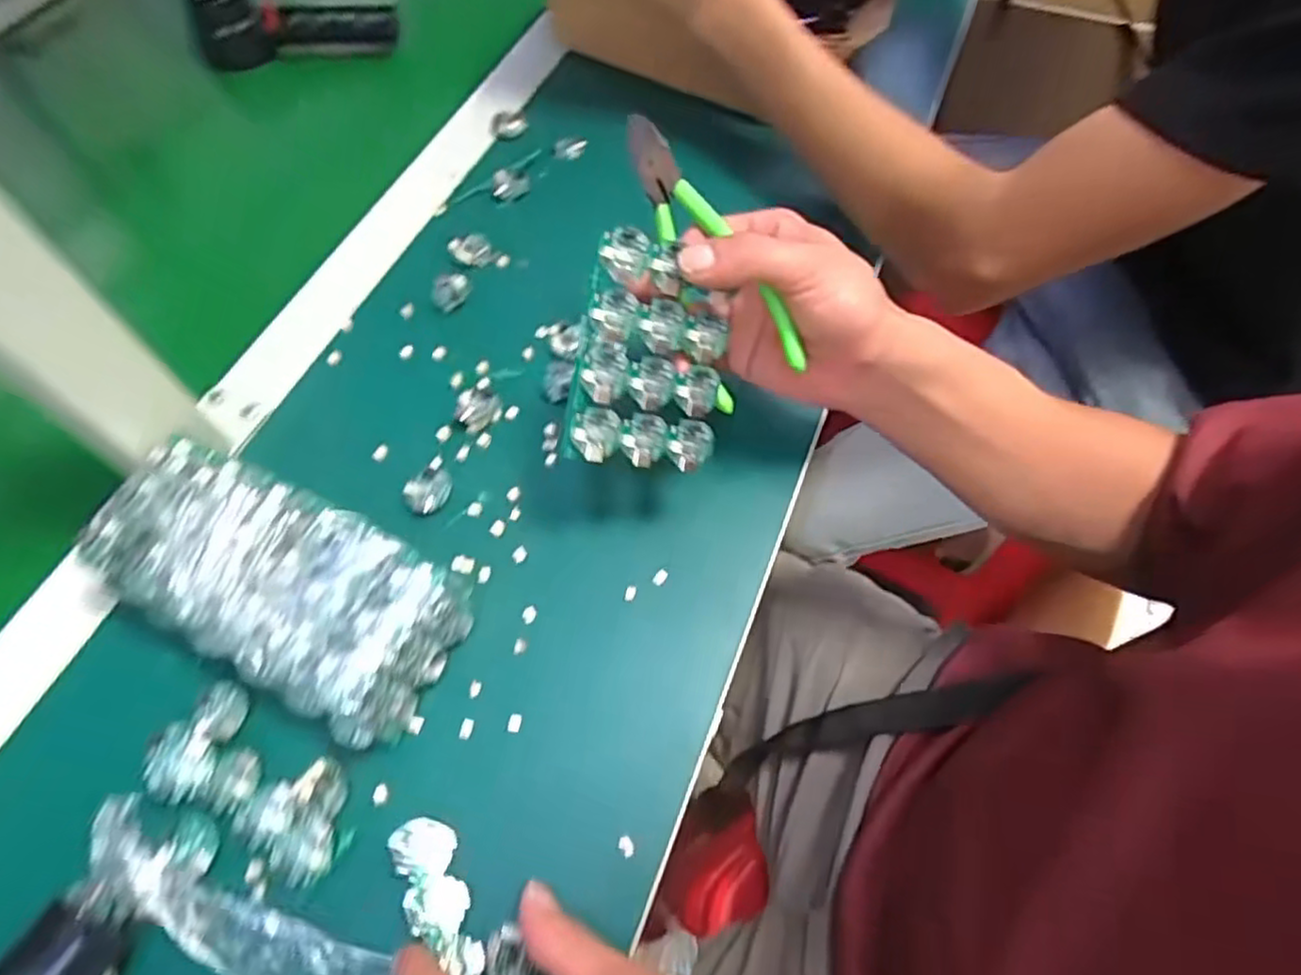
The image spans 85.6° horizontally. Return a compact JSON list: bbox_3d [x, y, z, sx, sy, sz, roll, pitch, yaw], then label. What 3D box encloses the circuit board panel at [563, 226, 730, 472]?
[{"bbox_3d":[0.001,-0.062,0.336,0.071,0.007,0.104,7,99,-18],"label":"circuit board panel"}]

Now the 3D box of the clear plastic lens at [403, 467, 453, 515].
[{"bbox_3d":[-0.123,0.001,0.390,0.024,0.007,0.028,35,67,16],"label":"clear plastic lens"}]

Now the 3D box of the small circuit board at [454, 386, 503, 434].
[{"bbox_3d":[-0.103,-0.048,0.417,0.028,0.006,0.027,-39,72,-20],"label":"small circuit board"}]

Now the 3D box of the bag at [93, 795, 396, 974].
[{"bbox_3d":[-0.172,0.177,0.287,0.137,0.015,0.033,25,64,11],"label":"bag"}]

